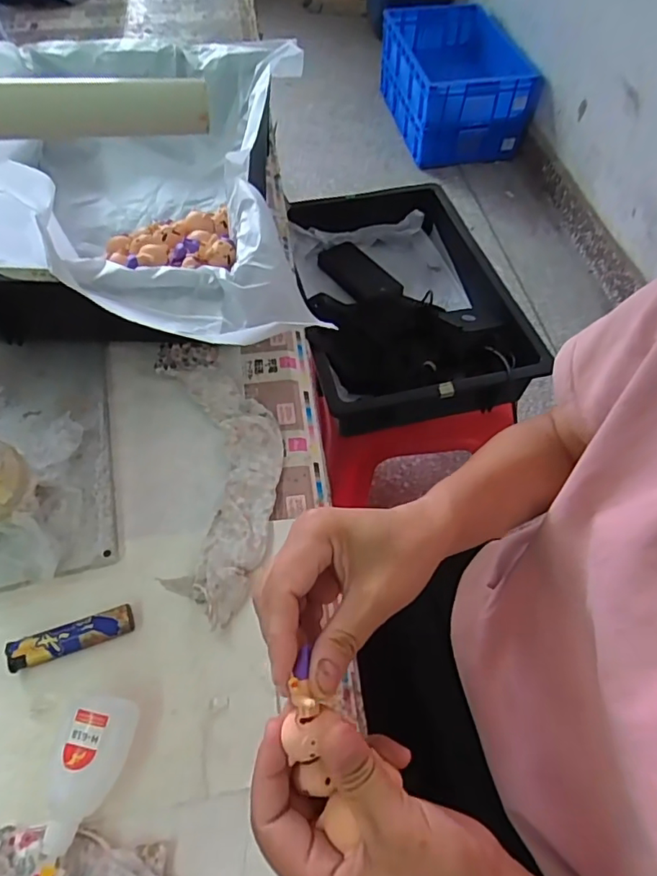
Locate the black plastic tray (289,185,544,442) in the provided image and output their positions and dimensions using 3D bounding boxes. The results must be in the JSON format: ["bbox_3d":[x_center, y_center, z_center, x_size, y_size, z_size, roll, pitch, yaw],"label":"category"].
[{"bbox_3d":[0.115,-0.207,0.818,0.295,0.089,0.438,-7,55,-6],"label":"black plastic tray"}]

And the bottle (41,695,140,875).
[{"bbox_3d":[-0.145,0.208,0.314,0.041,0.026,0.097,6,54,3],"label":"bottle"}]

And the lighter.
[{"bbox_3d":[-0.177,0.138,0.367,0.080,0.010,0.019,-17,57,-13],"label":"lighter"}]

